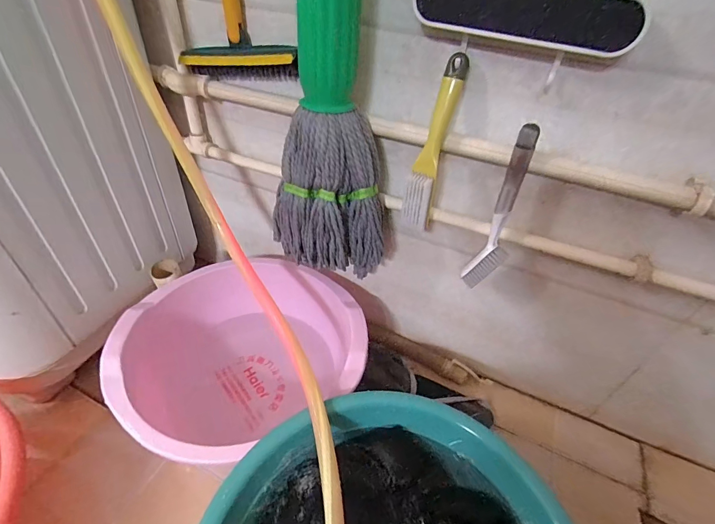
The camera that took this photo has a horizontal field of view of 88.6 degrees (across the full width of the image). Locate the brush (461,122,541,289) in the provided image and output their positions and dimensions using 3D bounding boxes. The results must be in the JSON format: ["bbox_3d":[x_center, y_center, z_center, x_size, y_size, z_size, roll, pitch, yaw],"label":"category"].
[{"bbox_3d":[0.197,-0.061,0.491,0.044,0.228,0.047,29,47,24],"label":"brush"}]

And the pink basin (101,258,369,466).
[{"bbox_3d":[-0.201,0.160,0.668,0.394,0.171,0.364,-17,46,-23],"label":"pink basin"}]

